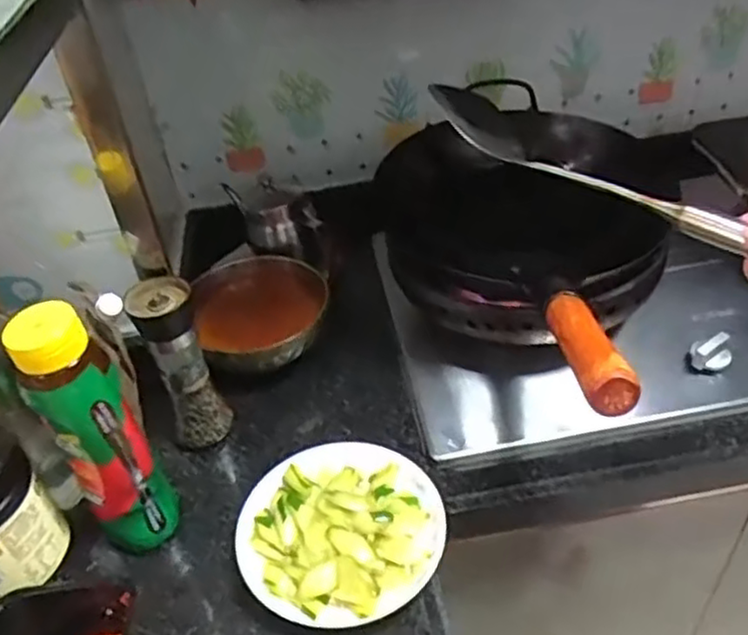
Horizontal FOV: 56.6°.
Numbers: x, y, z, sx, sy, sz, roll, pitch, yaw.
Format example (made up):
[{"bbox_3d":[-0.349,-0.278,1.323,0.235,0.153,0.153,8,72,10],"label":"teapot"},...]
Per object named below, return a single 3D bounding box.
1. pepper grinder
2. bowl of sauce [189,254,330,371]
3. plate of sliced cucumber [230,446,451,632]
[{"bbox_3d":[-0.187,0.052,0.682,0.055,0.188,0.061,-25,43,-21],"label":"pepper grinder"},{"bbox_3d":[-0.129,0.004,0.813,0.149,0.086,0.153,-15,40,-11],"label":"bowl of sauce"},{"bbox_3d":[-0.030,0.189,0.613,0.176,0.035,0.162,-4,40,3],"label":"plate of sliced cucumber"}]

